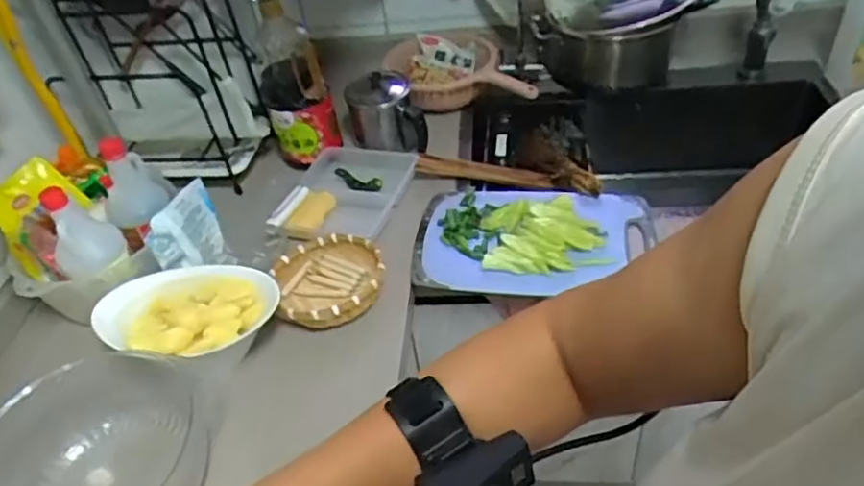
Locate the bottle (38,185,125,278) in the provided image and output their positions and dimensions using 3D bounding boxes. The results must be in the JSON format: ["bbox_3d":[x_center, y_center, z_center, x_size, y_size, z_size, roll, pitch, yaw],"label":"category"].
[{"bbox_3d":[-0.461,-0.022,0.820,0.080,0.117,0.083,-33,49,-25],"label":"bottle"}]

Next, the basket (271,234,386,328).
[{"bbox_3d":[-0.143,0.052,0.893,0.147,0.049,0.155,-4,43,4],"label":"basket"}]

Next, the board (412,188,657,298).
[{"bbox_3d":[0.143,-0.018,0.932,0.329,0.043,0.215,5,44,13],"label":"board"}]

